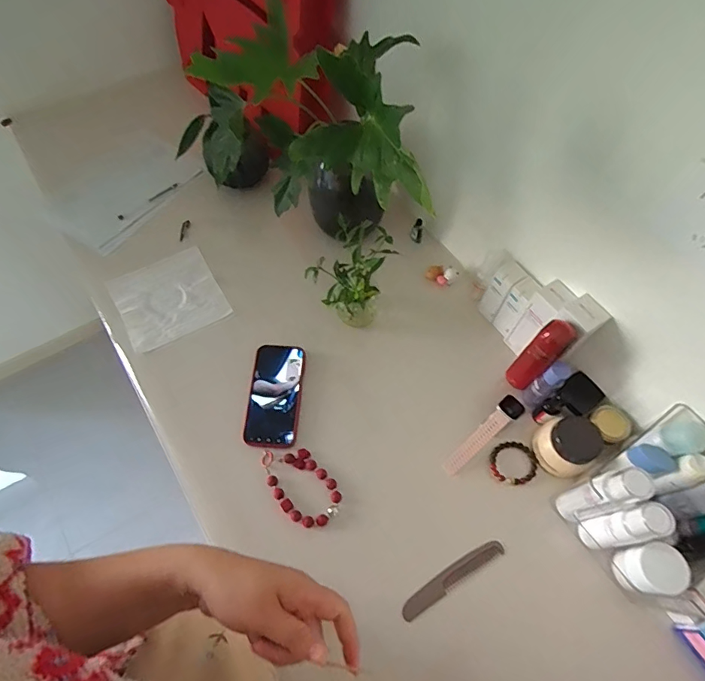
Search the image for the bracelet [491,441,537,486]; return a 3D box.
[{"bbox_3d":[0.240,0.182,0.681,0.070,0.005,0.064,-31,67,-17],"label":"bracelet"}]

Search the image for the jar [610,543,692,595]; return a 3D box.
[{"bbox_3d":[0.381,0.293,0.586,0.056,0.067,0.053,1,62,-2],"label":"jar"}]

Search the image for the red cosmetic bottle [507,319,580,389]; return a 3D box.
[{"bbox_3d":[0.273,0.027,0.676,0.046,0.167,0.038,42,68,18],"label":"red cosmetic bottle"}]

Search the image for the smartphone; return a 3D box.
[{"bbox_3d":[-0.119,0.084,0.715,0.083,0.012,0.164,5,66,-2],"label":"smartphone"}]

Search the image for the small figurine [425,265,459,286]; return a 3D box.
[{"bbox_3d":[0.161,-0.118,0.834,0.056,0.033,0.027,10,62,4],"label":"small figurine"}]

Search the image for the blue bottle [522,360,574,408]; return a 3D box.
[{"bbox_3d":[0.287,0.068,0.686,0.027,0.112,0.031,-40,70,-21],"label":"blue bottle"}]

